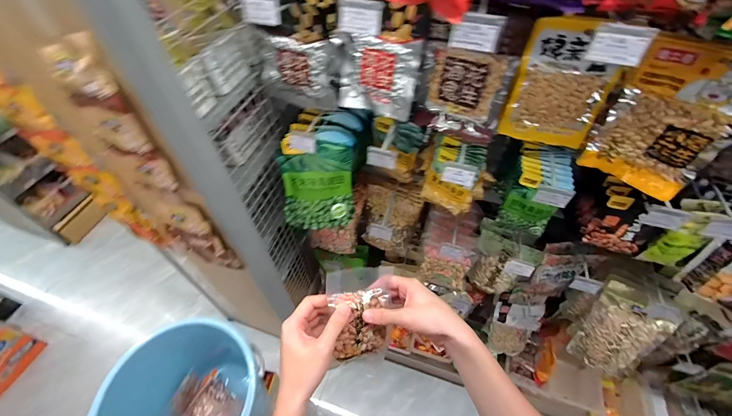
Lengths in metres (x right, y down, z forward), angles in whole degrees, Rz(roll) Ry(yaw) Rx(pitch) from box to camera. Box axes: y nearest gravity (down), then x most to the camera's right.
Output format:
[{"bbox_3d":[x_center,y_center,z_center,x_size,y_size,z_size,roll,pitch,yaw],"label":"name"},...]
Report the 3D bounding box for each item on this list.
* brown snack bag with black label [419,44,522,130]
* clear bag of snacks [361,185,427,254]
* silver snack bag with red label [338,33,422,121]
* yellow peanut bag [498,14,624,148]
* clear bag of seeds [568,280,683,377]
[{"bbox_3d":[0.187,-0.234,0.607,0.170,0.134,0.047,19,54,15],"label":"brown snack bag with black label"},{"bbox_3d":[0.079,0.037,1.031,0.182,0.200,0.114,17,54,13],"label":"clear bag of snacks"},{"bbox_3d":[0.023,-0.267,0.636,0.163,0.141,0.048,17,54,13],"label":"silver snack bag with red label"},{"bbox_3d":[0.345,-0.211,0.553,0.157,0.217,0.028,11,52,9],"label":"yellow peanut bag"},{"bbox_3d":[0.668,0.324,0.807,0.164,0.248,0.052,23,18,21],"label":"clear bag of seeds"}]

